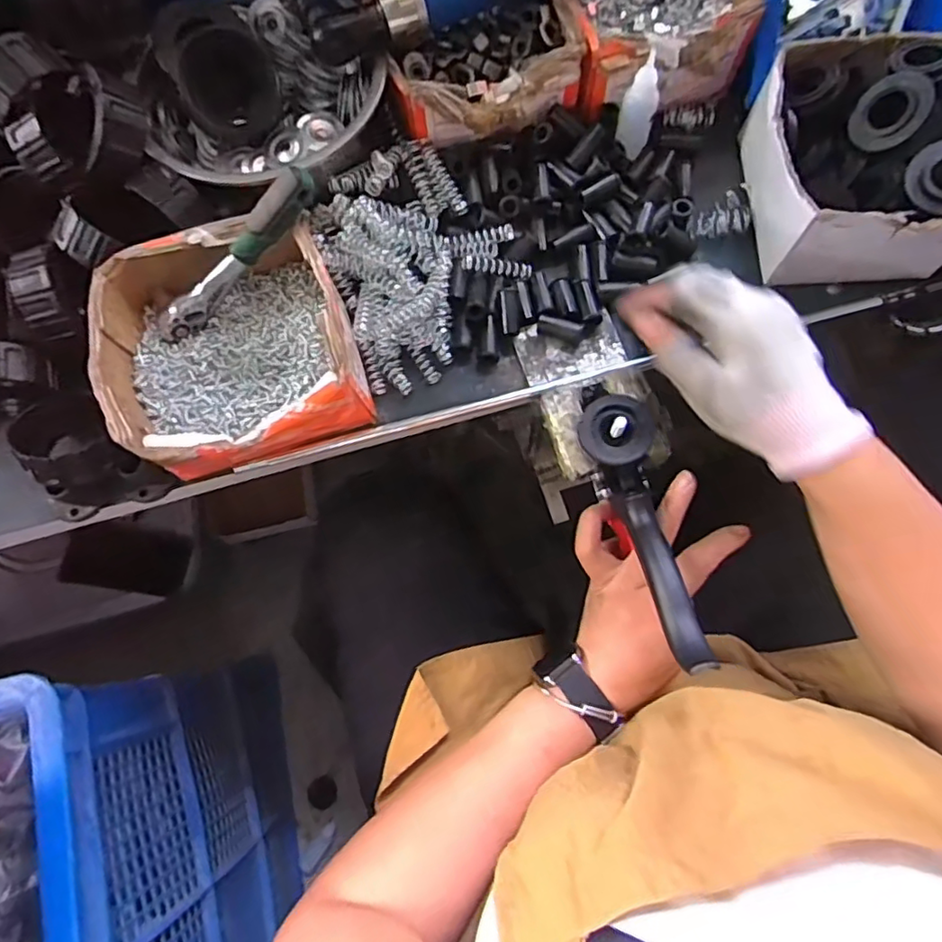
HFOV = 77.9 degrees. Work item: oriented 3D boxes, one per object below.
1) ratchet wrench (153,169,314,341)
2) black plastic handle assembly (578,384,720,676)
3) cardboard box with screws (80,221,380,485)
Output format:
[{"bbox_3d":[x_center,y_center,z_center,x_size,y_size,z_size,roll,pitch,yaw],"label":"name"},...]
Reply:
[{"bbox_3d":[-0.158,-0.140,0.391,0.152,0.028,0.019,-35,74,22],"label":"ratchet wrench"},{"bbox_3d":[0.107,0.033,0.364,0.049,0.046,0.183,-12,62,-1],"label":"black plastic handle assembly"},{"bbox_3d":[-0.160,-0.083,0.396,0.151,0.068,0.158,-19,75,-3],"label":"cardboard box with screws"}]

